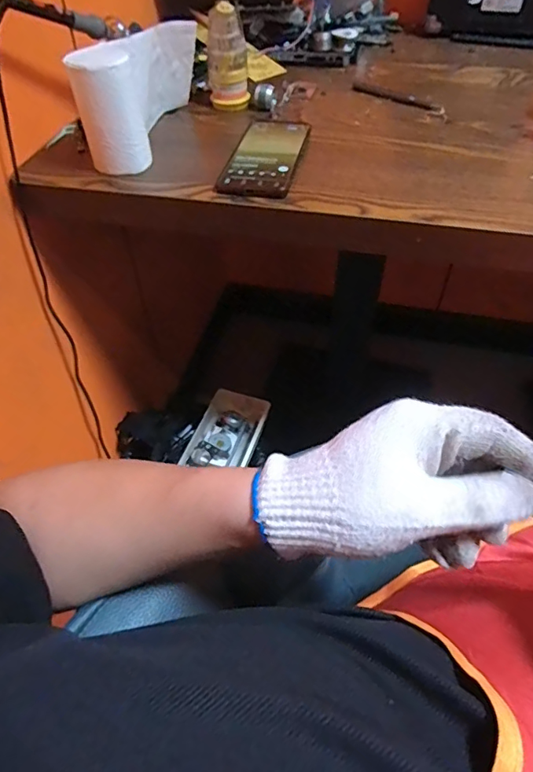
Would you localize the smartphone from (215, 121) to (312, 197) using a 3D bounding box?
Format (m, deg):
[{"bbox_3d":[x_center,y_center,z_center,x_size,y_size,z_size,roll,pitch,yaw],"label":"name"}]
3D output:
[{"bbox_3d":[0.002,-0.249,0.531,0.072,0.015,0.142,11,50,11],"label":"smartphone"}]

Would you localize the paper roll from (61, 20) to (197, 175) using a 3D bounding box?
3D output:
[{"bbox_3d":[-0.133,-0.317,0.537,0.049,0.111,0.189,11,50,12],"label":"paper roll"}]

